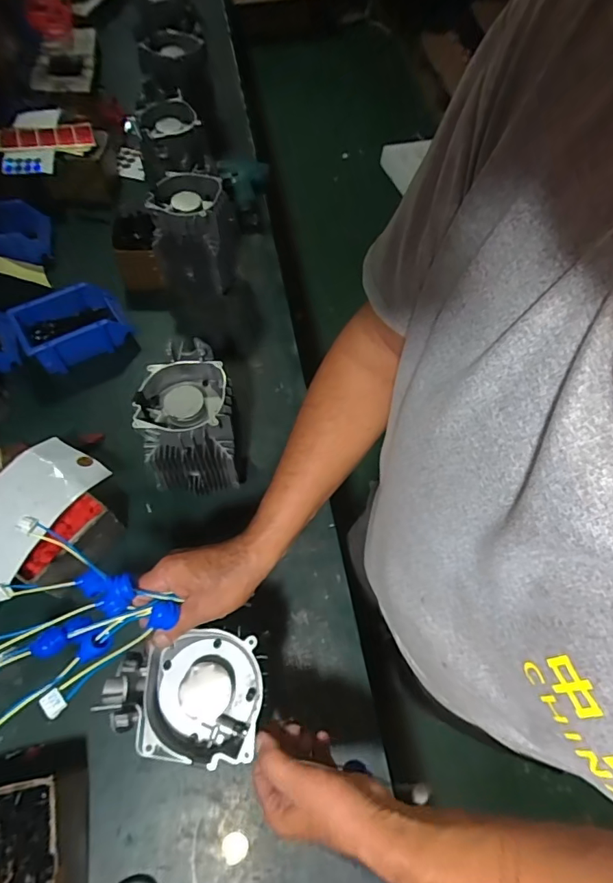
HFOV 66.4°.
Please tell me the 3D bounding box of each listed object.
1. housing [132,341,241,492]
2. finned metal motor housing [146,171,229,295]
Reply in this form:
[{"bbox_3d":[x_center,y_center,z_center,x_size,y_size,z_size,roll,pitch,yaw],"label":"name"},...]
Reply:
[{"bbox_3d":[-0.164,-0.021,0.674,0.122,0.158,0.141,-7,62,-7],"label":"housing"},{"bbox_3d":[-0.209,-0.383,0.874,0.128,0.167,0.122,2,61,-2],"label":"finned metal motor housing"}]

